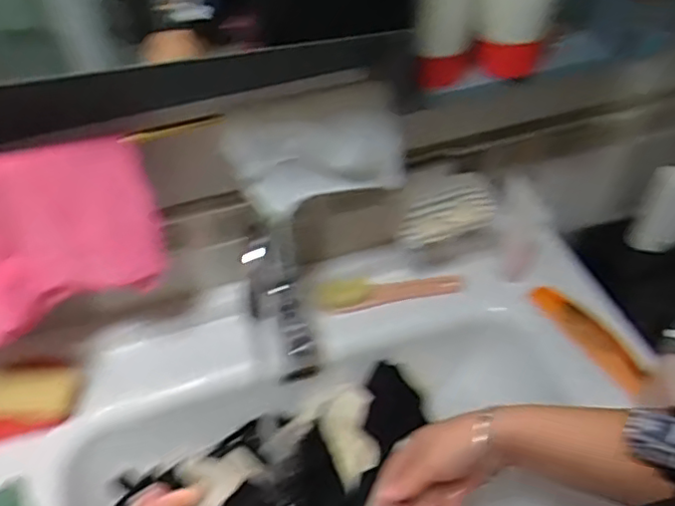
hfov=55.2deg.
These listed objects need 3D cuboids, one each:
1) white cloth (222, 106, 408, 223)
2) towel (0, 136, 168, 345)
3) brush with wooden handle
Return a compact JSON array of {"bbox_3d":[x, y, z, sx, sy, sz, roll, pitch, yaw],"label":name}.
[{"bbox_3d":[-0.015,-0.087,0.605,0.165,0.100,0.033,-8,46,-5],"label":"white cloth"},{"bbox_3d":[-0.299,-0.004,0.576,0.271,0.179,0.029,-16,47,-13],"label":"towel"},{"bbox_3d":[0.066,0.044,0.857,0.194,0.027,0.044,-10,46,-7],"label":"brush with wooden handle"}]

